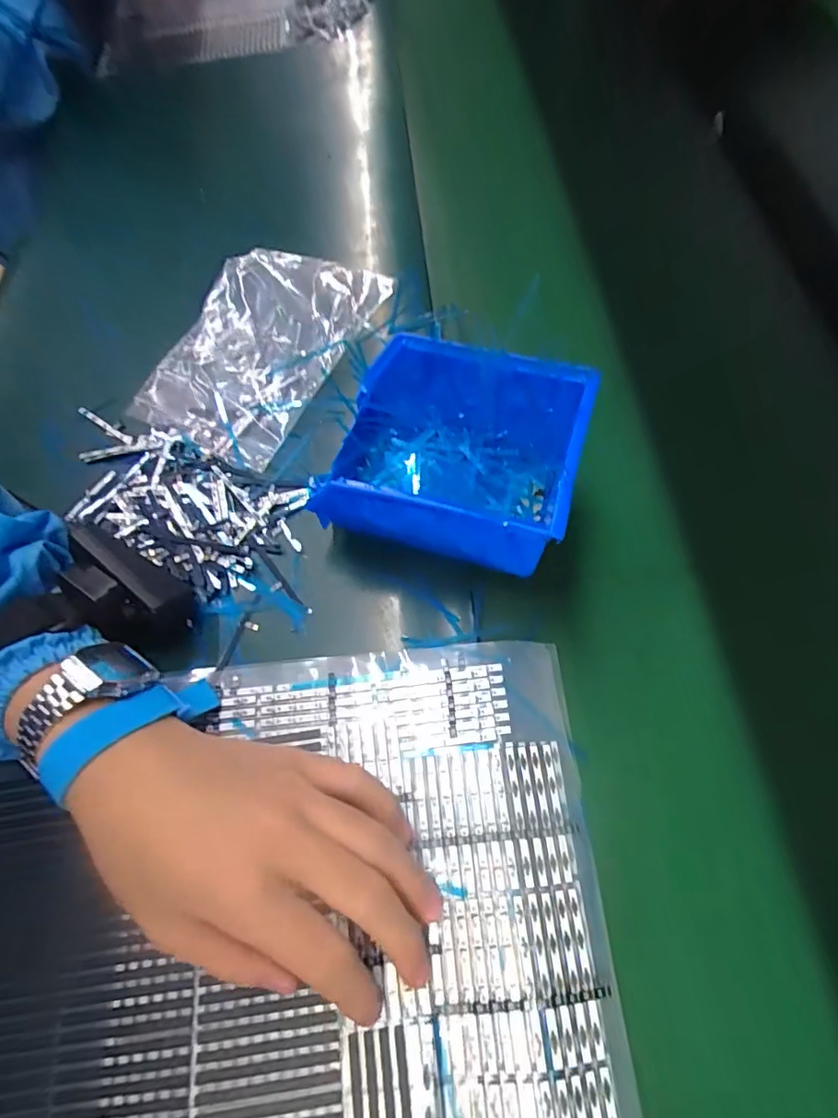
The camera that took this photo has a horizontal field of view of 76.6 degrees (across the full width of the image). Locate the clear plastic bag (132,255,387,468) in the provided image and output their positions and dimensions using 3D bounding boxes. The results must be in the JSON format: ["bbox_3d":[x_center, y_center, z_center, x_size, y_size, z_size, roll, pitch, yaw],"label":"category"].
[{"bbox_3d":[-0.118,-0.164,0.397,0.123,0.022,0.191,24,68,13],"label":"clear plastic bag"}]

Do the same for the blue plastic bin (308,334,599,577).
[{"bbox_3d":[0.019,-0.057,0.309,0.131,0.076,0.104,14,67,9],"label":"blue plastic bin"}]

